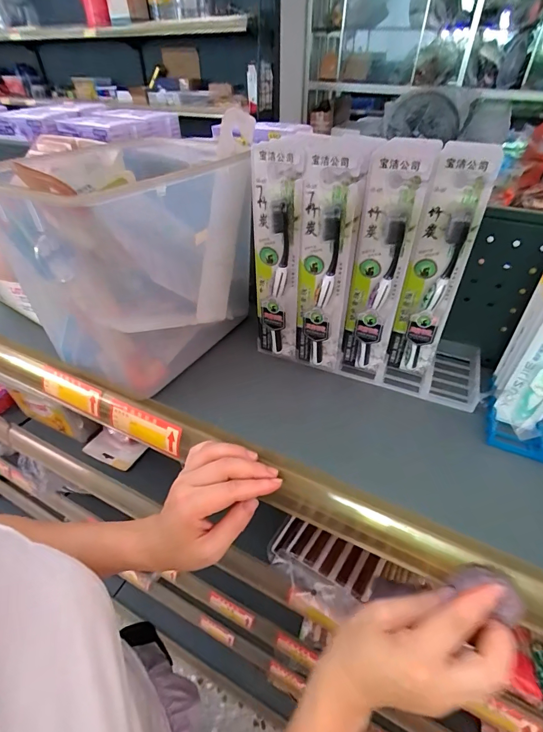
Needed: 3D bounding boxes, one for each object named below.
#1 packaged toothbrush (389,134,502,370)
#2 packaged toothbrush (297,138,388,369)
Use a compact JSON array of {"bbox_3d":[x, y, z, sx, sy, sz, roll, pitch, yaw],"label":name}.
[{"bbox_3d":[0.163,-0.086,0.377,0.052,0.236,0.026,15,44,18],"label":"packaged toothbrush"},{"bbox_3d":[0.059,-0.093,0.380,0.060,0.237,0.034,0,41,2],"label":"packaged toothbrush"}]

